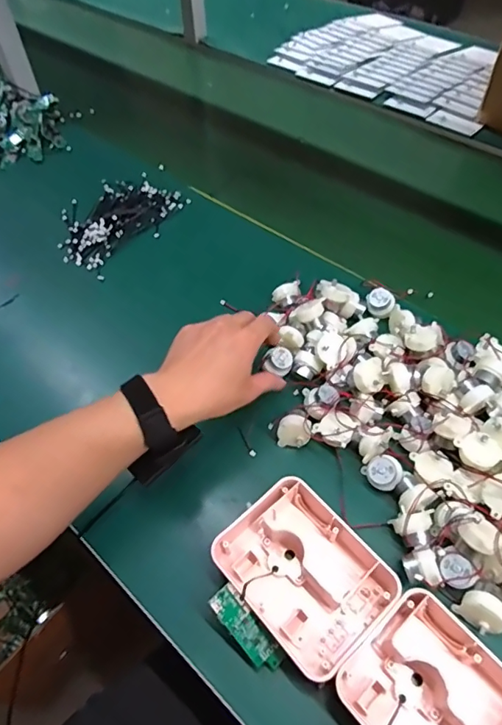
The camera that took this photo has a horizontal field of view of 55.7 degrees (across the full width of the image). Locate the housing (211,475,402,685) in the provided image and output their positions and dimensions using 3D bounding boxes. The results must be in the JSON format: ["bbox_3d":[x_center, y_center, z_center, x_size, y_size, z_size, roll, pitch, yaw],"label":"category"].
[{"bbox_3d":[0.042,0.172,0.390,0.099,0.043,0.130,-37,61,-24],"label":"housing"}]

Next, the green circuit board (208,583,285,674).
[{"bbox_3d":[-0.003,0.207,0.366,0.024,0.008,0.071,-37,86,-24],"label":"green circuit board"}]

